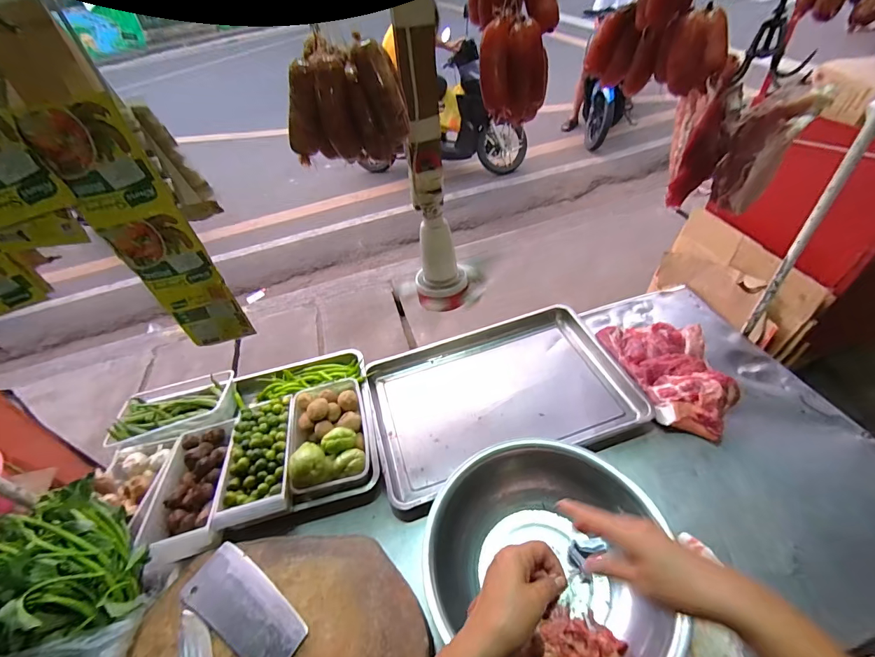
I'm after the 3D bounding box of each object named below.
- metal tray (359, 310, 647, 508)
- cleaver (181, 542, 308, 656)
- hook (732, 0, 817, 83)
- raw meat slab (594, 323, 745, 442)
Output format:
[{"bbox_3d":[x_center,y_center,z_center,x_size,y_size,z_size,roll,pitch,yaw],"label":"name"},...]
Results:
[{"bbox_3d":[0.134,0.155,0.941,0.579,0.064,0.413,-16,45,-8],"label":"metal tray"},{"bbox_3d":[-0.243,0.447,0.567,0.347,0.019,0.090,21,52,26],"label":"cleaver"},{"bbox_3d":[0.425,-0.411,0.434,0.069,0.231,0.049,26,54,29],"label":"hook"},{"bbox_3d":[0.537,0.093,0.879,0.197,0.090,0.310,-15,45,-7],"label":"raw meat slab"}]

